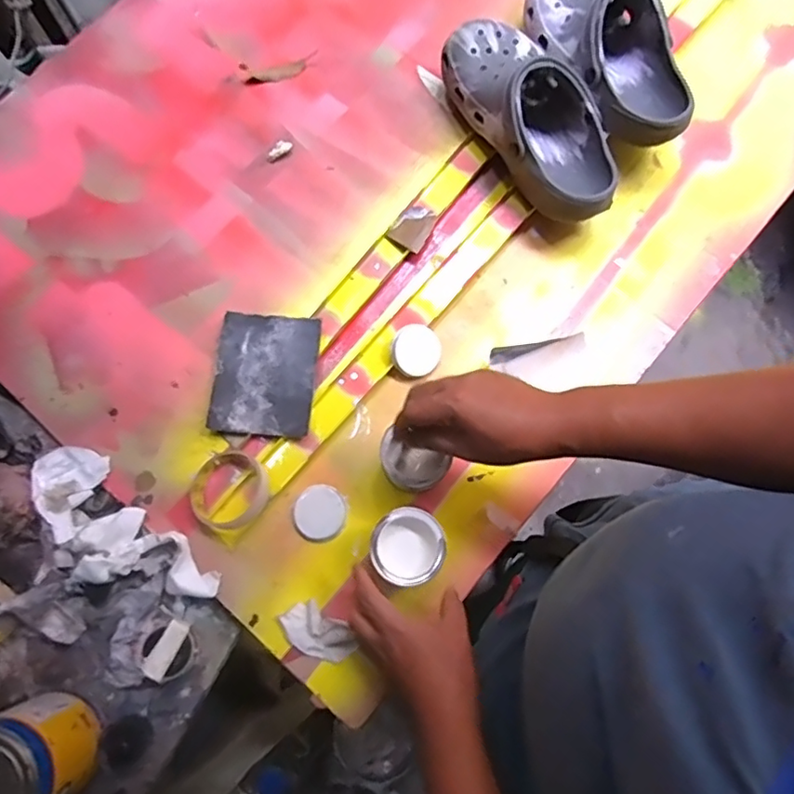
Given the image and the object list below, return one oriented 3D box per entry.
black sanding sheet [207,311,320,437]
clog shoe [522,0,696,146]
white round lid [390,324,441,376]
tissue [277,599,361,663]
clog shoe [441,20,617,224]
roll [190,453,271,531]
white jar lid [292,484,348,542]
[{"bbox_3d":[-0.151,-0.027,0.666,0.111,0.006,0.138,4,76,3],"label":"black sanding sheet"},{"bbox_3d":[0.257,-0.423,0.713,0.115,0.106,0.278,-29,79,-8],"label":"clog shoe"},{"bbox_3d":[0.022,-0.053,0.671,0.056,0.021,0.059,0,77,0],"label":"white round lid"},{"bbox_3d":[-0.082,0.247,0.608,0.077,0.019,0.047,42,81,9],"label":"tissue"},{"bbox_3d":[0.166,-0.334,0.698,0.117,0.104,0.273,-30,79,-6],"label":"clog shoe"},{"bbox_3d":[-0.180,0.101,0.633,0.081,0.018,0.082,0,77,0],"label":"roll"},{"bbox_3d":[-0.084,0.127,0.640,0.056,0.009,0.058,0,77,0],"label":"white jar lid"}]

